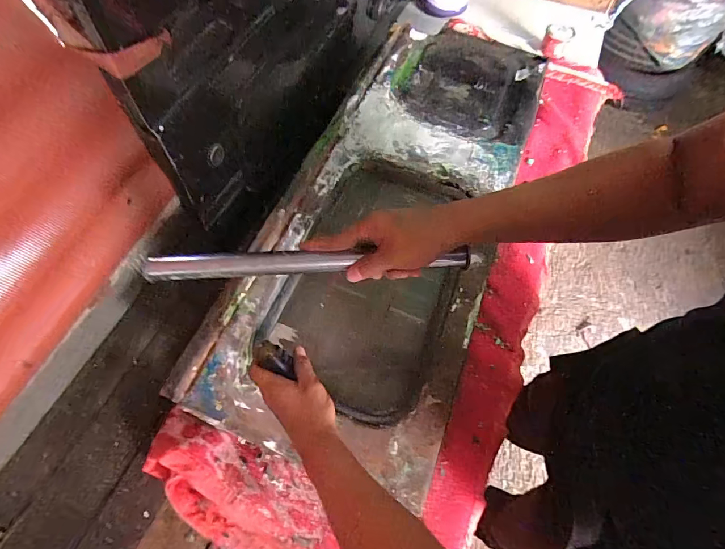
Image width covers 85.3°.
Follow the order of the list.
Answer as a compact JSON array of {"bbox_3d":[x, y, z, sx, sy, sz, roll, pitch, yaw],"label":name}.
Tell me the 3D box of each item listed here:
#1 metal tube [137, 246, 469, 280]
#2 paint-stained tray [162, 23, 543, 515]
[{"bbox_3d":[-0.053,-0.014,0.415,0.333,0.022,0.022,-2,60,-3],"label":"metal tube"},{"bbox_3d":[0.085,-0.160,0.750,0.381,0.067,0.997,19,62,11],"label":"paint-stained tray"}]

